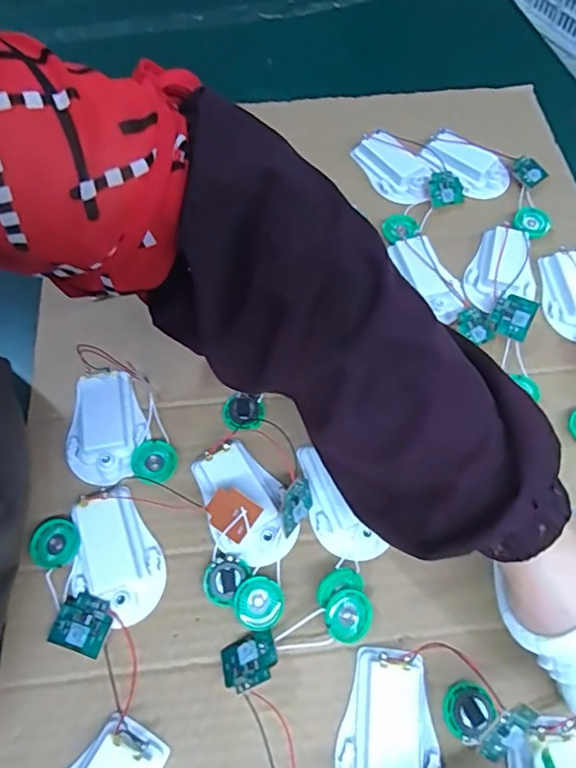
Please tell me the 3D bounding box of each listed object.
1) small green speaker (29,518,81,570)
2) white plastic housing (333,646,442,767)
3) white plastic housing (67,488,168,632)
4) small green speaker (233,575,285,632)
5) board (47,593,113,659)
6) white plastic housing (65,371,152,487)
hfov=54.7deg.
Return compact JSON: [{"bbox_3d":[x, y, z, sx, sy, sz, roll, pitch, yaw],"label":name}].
[{"bbox_3d":[-0.140,0.095,0.335,0.030,0.005,0.028,31,68,12],"label":"small green speaker"},{"bbox_3d":[0.054,0.183,0.291,0.052,0.015,0.079,8,65,2],"label":"white plastic housing"},{"bbox_3d":[-0.105,0.103,0.329,0.052,0.015,0.074,-30,69,-15],"label":"white plastic housing"},{"bbox_3d":[-0.017,0.127,0.323,0.027,0.012,0.028,1,65,-1],"label":"small green speaker"},{"bbox_3d":[-0.116,0.136,0.317,0.030,0.010,0.029,18,66,6],"label":"board"},{"bbox_3d":[-0.119,0.028,0.367,0.049,0.013,0.074,4,65,0],"label":"white plastic housing"}]

